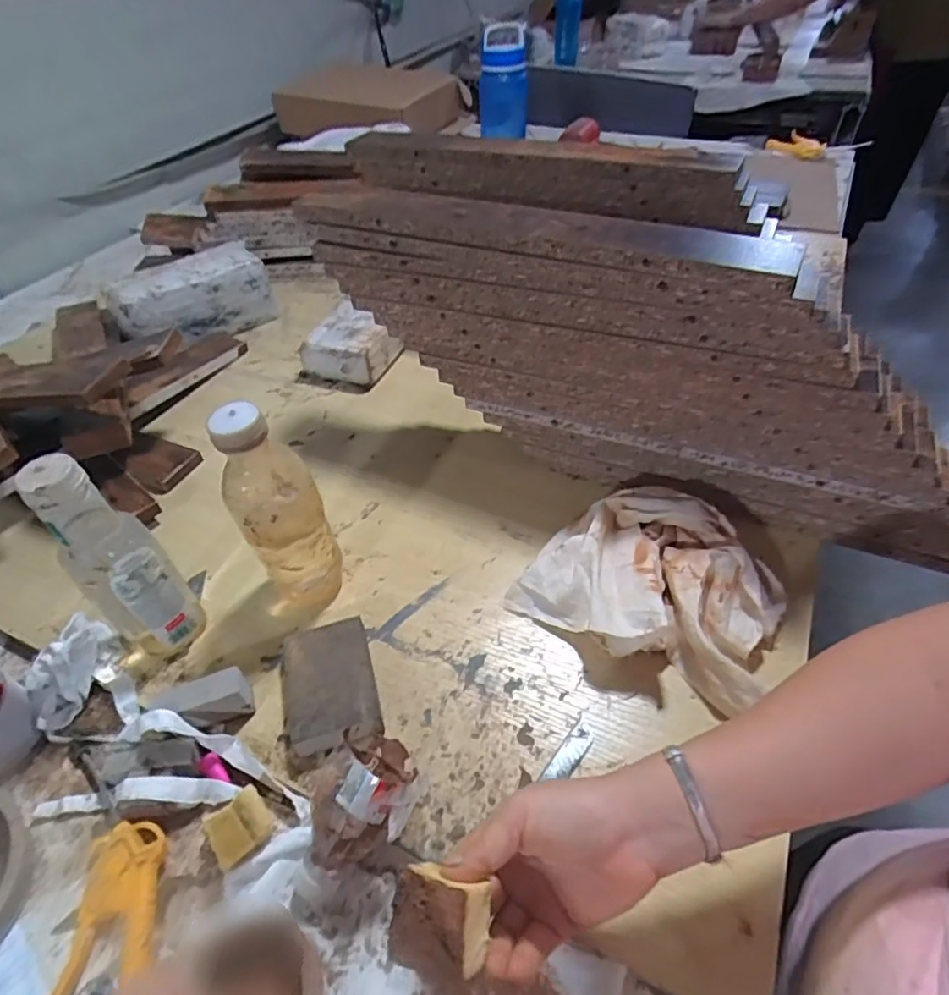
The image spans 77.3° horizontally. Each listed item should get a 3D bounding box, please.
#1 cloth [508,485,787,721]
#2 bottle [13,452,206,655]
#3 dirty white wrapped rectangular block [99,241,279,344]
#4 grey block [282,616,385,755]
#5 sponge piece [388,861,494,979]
[{"bbox_3d":[0.161,0.069,0.532,0.217,0.062,0.171,21,51,23],"label":"cloth"},{"bbox_3d":[-0.283,0.056,0.479,0.049,0.204,0.062,29,54,28],"label":"bottle"},{"bbox_3d":[-0.431,-0.303,0.910,0.226,0.104,0.108,-26,49,-20],"label":"dirty white wrapped rectangular block"},{"bbox_3d":[-0.119,0.156,0.492,0.071,0.030,0.105,-15,46,-10],"label":"grey block"},{"bbox_3d":[-0.020,0.230,0.322,0.053,0.026,0.046,-4,72,41],"label":"sponge piece"}]

